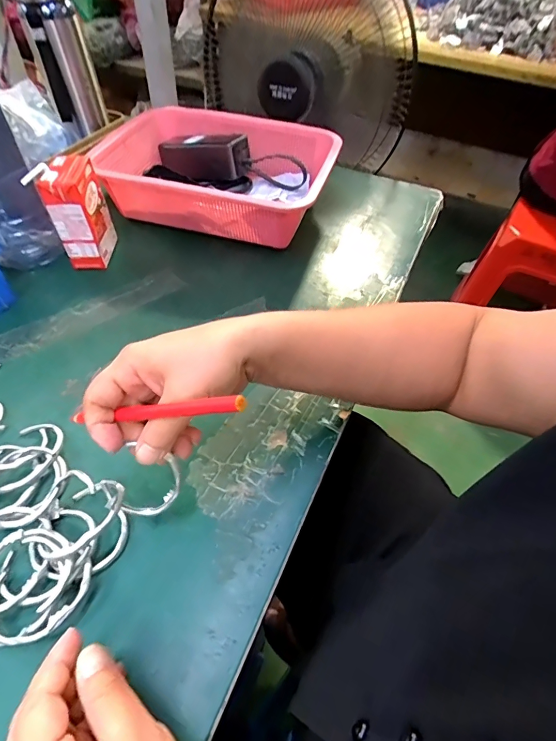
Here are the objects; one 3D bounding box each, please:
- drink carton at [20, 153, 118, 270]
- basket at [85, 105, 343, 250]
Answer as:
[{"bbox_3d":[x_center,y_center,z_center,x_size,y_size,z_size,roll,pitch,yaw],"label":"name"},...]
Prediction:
[{"bbox_3d":[-0.231,-0.180,0.481,0.047,0.116,0.070,0,51,-2],"label":"drink carton"},{"bbox_3d":[-0.088,-0.270,0.574,0.316,0.091,0.204,14,52,9],"label":"basket"}]

